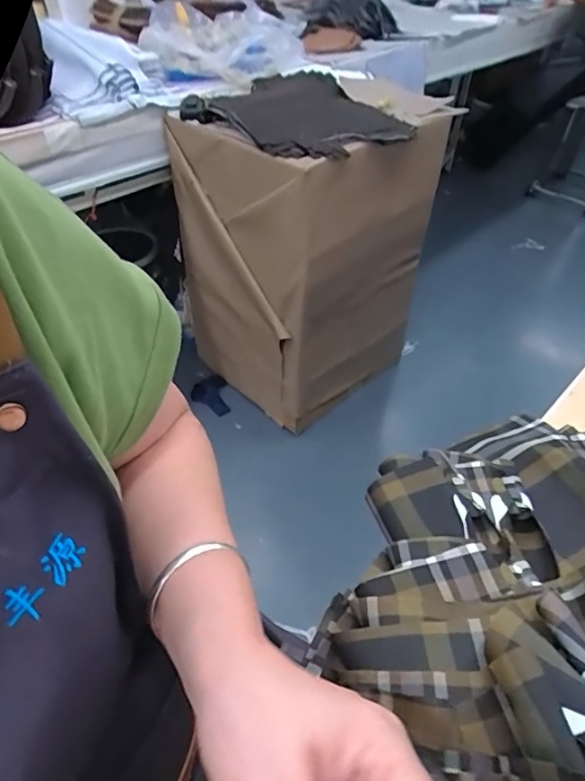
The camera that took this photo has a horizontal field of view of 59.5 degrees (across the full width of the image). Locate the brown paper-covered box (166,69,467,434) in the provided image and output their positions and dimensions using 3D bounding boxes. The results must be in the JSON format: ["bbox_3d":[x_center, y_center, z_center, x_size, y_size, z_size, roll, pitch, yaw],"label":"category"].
[{"bbox_3d":[0.060,-0.337,1.320,0.467,0.740,0.499,28,50,26],"label":"brown paper-covered box"}]

